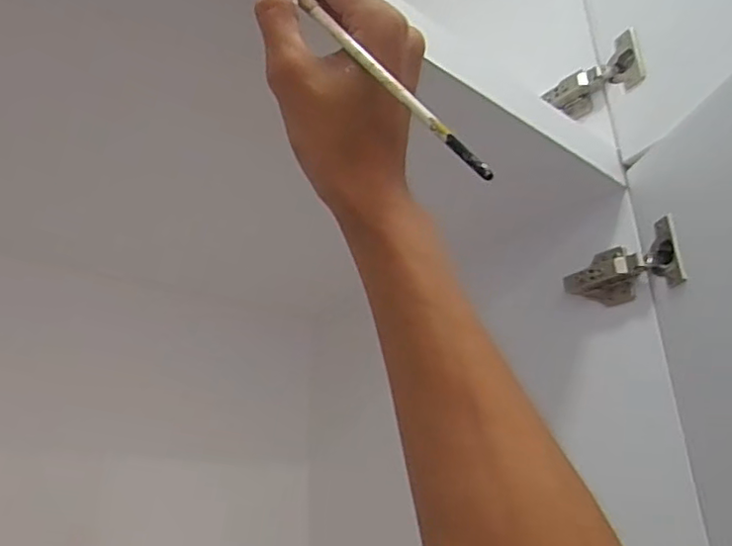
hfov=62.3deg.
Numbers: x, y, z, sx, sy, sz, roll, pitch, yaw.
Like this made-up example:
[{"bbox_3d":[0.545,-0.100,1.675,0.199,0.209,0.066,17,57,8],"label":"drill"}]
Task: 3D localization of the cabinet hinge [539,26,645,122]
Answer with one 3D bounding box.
[{"bbox_3d":[0.239,-0.202,0.634,0.024,0.060,0.099,17,-29,-38],"label":"cabinet hinge"}]

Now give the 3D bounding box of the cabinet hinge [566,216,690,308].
[{"bbox_3d":[0.241,-0.003,0.562,0.029,0.053,0.114,15,-28,-35],"label":"cabinet hinge"}]

